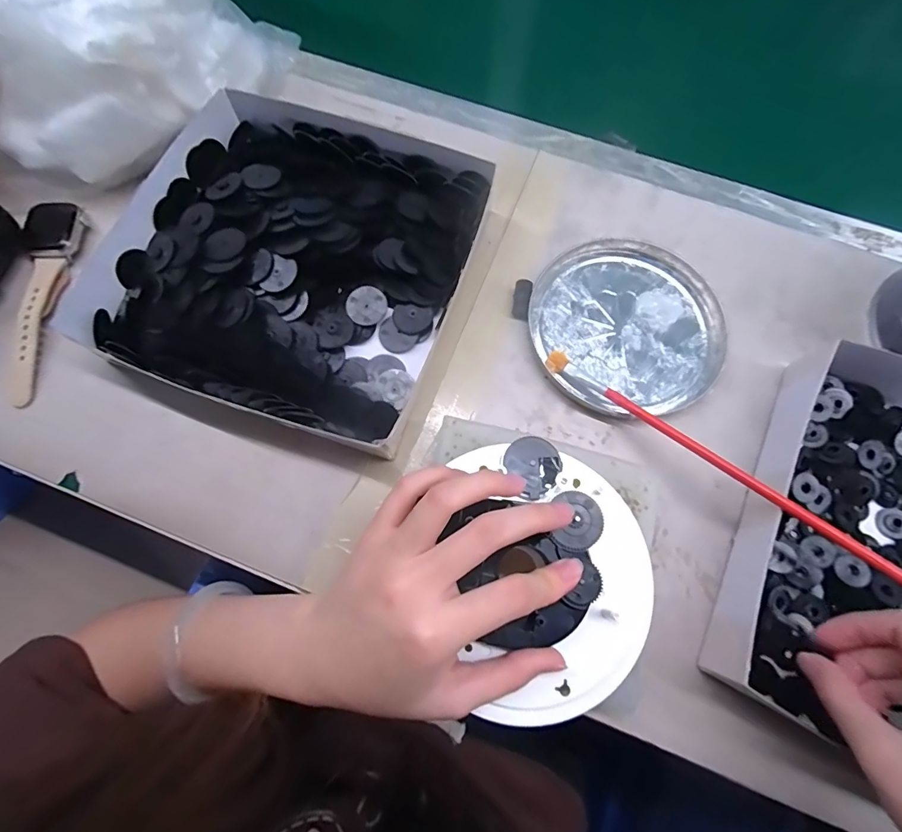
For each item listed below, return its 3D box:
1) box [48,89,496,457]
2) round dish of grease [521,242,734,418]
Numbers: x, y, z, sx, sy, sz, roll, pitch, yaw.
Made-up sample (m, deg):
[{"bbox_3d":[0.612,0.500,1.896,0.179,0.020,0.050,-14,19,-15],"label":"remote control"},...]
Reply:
[{"bbox_3d":[-0.098,-0.105,0.289,0.217,0.033,0.222,21,74,5],"label":"box"},{"bbox_3d":[0.120,-0.062,0.295,0.129,0.007,0.124,0,74,-1],"label":"round dish of grease"}]

